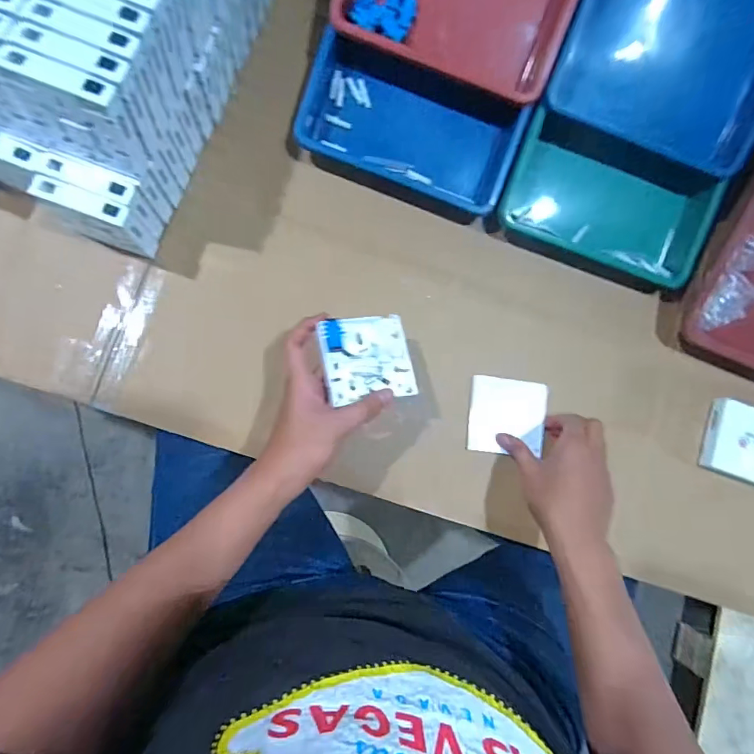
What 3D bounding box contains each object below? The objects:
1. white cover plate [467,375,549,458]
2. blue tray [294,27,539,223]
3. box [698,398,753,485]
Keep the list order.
[{"bbox_3d":[0.150,0.045,0.529,0.087,0.009,0.085,6,84,-3],"label":"white cover plate"},{"bbox_3d":[0.037,-0.283,0.524,0.243,0.048,0.140,20,95,-3],"label":"blue tray"},{"bbox_3d":[0.443,0.080,0.556,0.081,0.023,0.088,20,83,-5],"label":"box"}]

